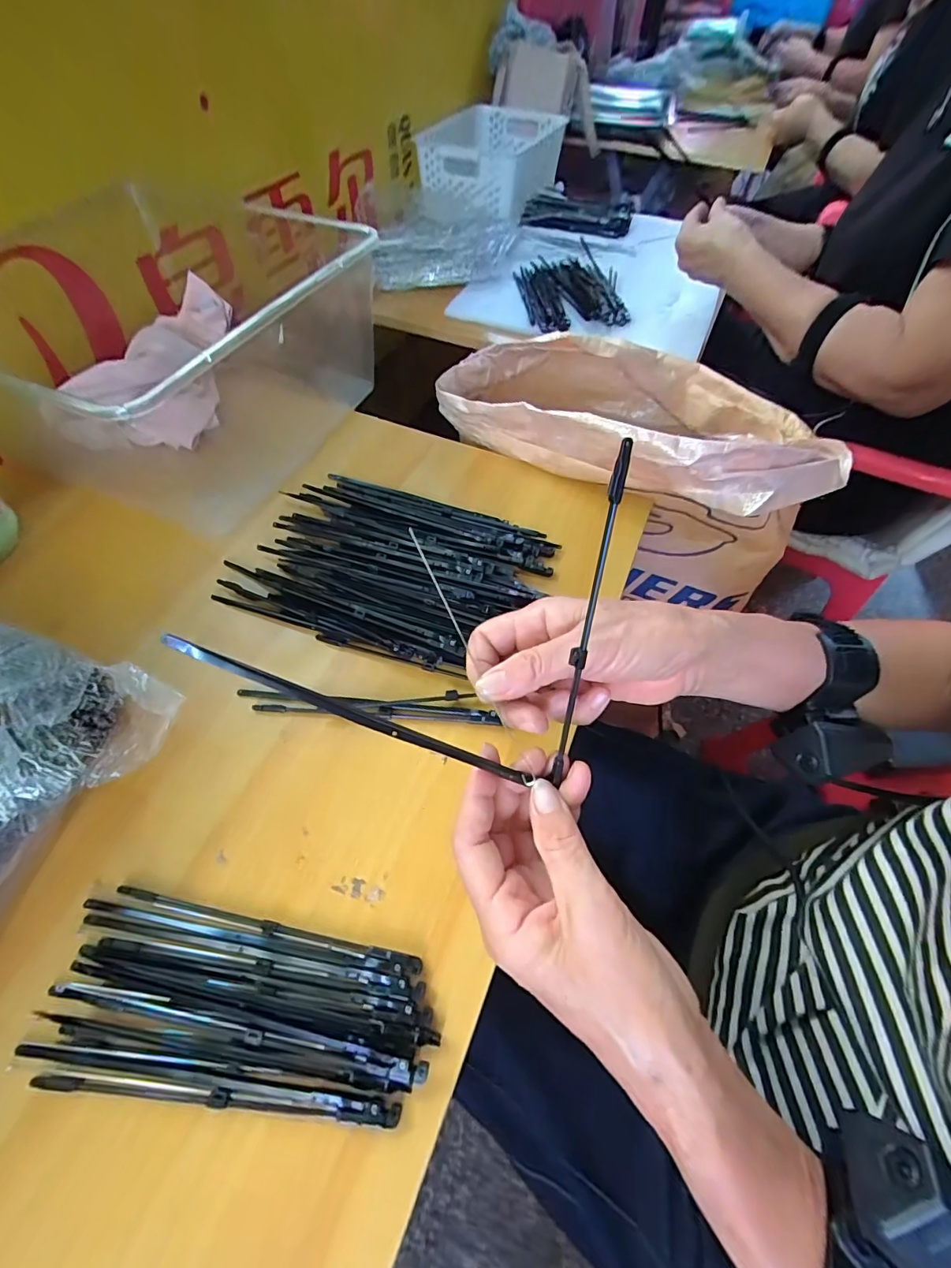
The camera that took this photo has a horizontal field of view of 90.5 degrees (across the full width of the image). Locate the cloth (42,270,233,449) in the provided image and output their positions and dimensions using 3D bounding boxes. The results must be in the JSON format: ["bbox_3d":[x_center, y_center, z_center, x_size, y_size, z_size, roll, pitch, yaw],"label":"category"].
[{"bbox_3d":[-0.332,-0.279,0.490,0.125,0.060,0.193,-2,58,-3],"label":"cloth"}]

